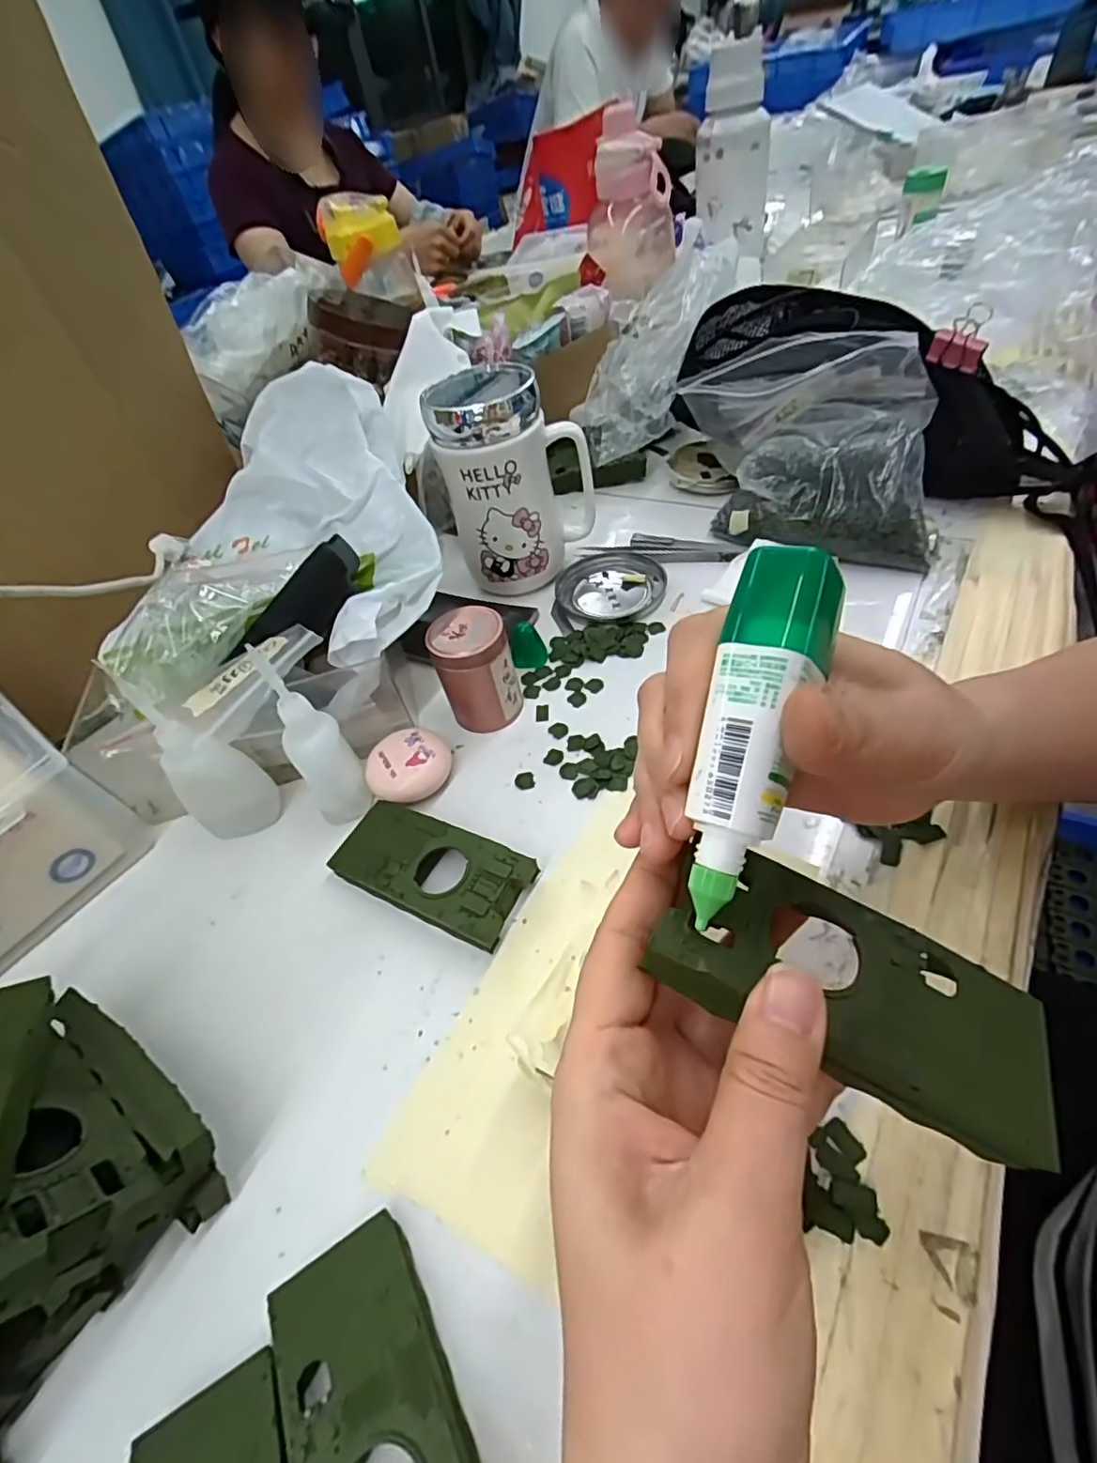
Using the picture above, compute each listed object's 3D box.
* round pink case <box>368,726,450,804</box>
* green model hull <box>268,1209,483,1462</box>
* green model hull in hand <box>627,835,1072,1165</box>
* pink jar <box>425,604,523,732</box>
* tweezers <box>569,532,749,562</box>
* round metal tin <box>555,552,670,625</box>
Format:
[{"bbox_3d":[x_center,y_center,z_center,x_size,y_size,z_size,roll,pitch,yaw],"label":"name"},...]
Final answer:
[{"bbox_3d":[-0.080,0.019,0.352,0.044,0.018,0.045,-6,48,7],"label":"round pink case"},{"bbox_3d":[-0.049,0.211,0.182,0.048,0.024,0.102,-29,49,-14],"label":"green model hull"},{"bbox_3d":[0.082,0.070,0.170,0.102,0.017,0.049,25,55,10],"label":"green model hull in hand"},{"bbox_3d":[-0.045,-0.036,0.366,0.043,0.063,0.041,-6,48,7],"label":"pink jar"},{"bbox_3d":[0.081,-0.139,0.466,0.126,0.017,0.017,8,51,19],"label":"tweezers"},{"bbox_3d":[0.044,-0.103,0.451,0.076,0.014,0.078,-6,48,7],"label":"round metal tin"}]

